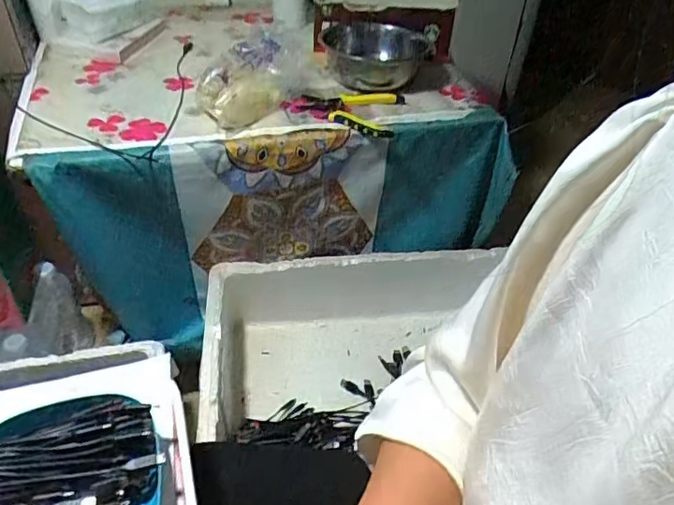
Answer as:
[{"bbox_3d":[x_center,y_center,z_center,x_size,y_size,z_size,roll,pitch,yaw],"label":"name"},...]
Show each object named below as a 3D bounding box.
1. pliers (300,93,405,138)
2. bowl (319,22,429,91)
[{"bbox_3d":[0.036,-0.216,0.841,0.169,0.023,0.114,-8,43,-14],"label":"pliers"},{"bbox_3d":[0.068,-0.344,0.942,0.186,0.076,0.215,3,41,-1],"label":"bowl"}]

